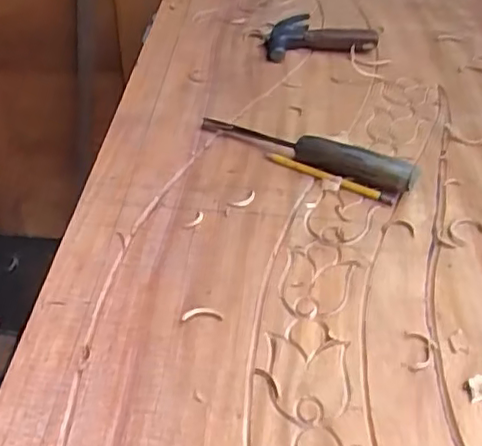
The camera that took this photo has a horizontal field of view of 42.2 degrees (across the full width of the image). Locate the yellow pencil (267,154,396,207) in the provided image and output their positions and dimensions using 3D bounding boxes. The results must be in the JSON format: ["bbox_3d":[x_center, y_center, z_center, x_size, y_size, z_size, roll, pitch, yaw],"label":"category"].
[{"bbox_3d":[0.091,-0.048,0.656,0.147,0.008,0.012,23,47,23],"label":"yellow pencil"}]

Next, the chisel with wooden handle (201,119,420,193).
[{"bbox_3d":[0.066,-0.078,0.671,0.244,0.032,0.030,18,45,18],"label":"chisel with wooden handle"}]

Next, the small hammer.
[{"bbox_3d":[0.111,-0.260,0.885,0.157,0.029,0.078,-6,42,-8],"label":"small hammer"}]

